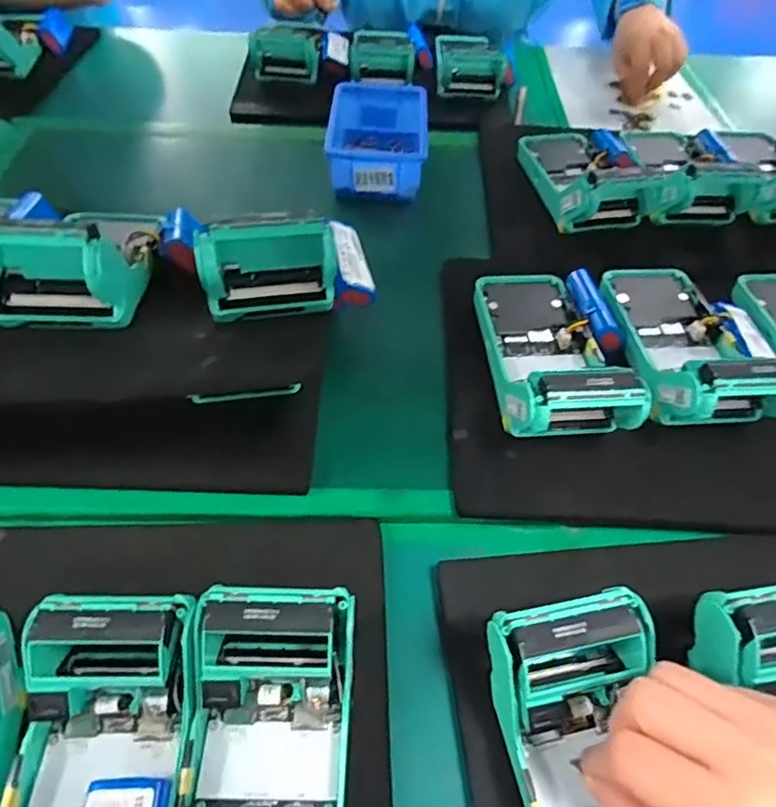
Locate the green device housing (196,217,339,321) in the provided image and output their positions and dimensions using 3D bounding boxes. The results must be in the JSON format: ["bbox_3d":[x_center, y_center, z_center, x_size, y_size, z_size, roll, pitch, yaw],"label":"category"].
[{"bbox_3d":[-0.069,-0.083,0.336,0.078,0.065,0.042,-10,55,-12],"label":"green device housing"}]

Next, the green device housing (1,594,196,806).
[{"bbox_3d":[-0.132,0.173,0.245,0.073,0.051,0.166,2,53,-4],"label":"green device housing"}]

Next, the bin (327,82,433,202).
[{"bbox_3d":[-0.011,-0.282,0.603,0.096,0.052,0.149,4,53,-2],"label":"bin"}]

